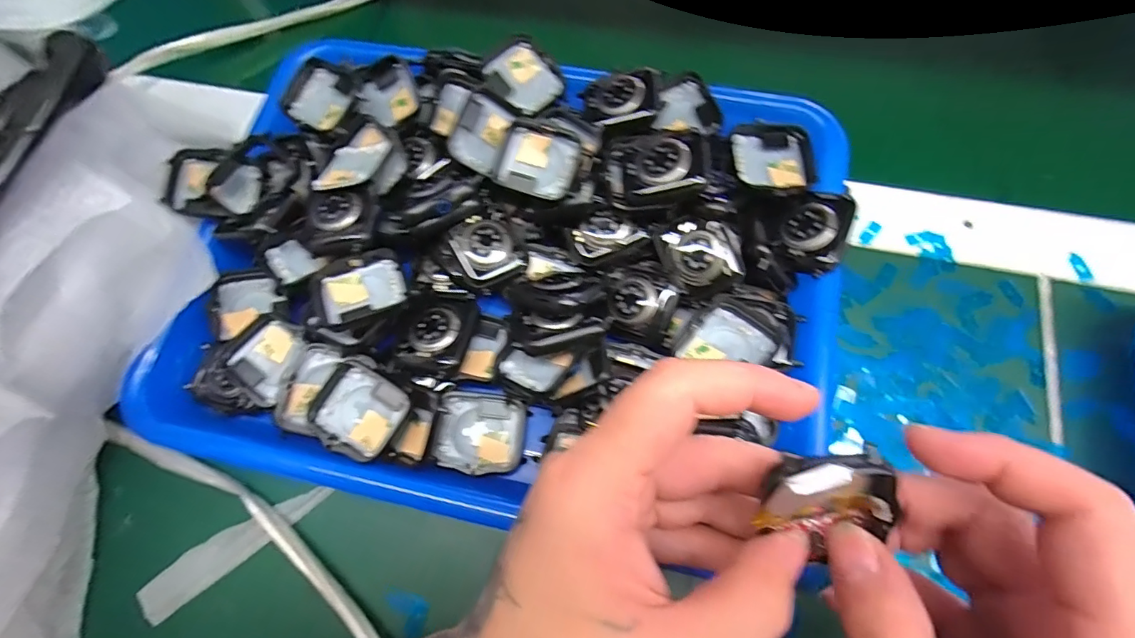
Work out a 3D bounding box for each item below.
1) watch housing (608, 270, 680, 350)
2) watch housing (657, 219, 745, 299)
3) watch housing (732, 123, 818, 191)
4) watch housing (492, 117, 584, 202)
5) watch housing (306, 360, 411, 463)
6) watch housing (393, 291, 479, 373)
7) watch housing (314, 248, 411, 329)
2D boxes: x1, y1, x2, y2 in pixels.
[{"bbox_3d":[0.036,-0.006,0.246,0.033,0.010,0.033,21,73,9],"label":"watch housing"},{"bbox_3d":[0.067,-0.032,0.246,0.034,0.005,0.040,-21,83,9],"label":"watch housing"},{"bbox_3d":[0.106,-0.084,0.254,0.043,0.010,0.034,-3,71,2],"label":"watch housing"},{"bbox_3d":[-0.015,-0.081,0.253,0.042,0.009,0.035,20,94,9],"label":"watch housing"},{"bbox_3d":[-0.098,0.044,0.235,0.042,0.009,0.038,24,74,10],"label":"watch housing"},{"bbox_3d":[-0.065,0.006,0.251,0.034,0.014,0.041,10,72,6],"label":"watch housing"},{"bbox_3d":[-0.101,-0.014,0.242,0.041,0.009,0.033,-25,72,-6],"label":"watch housing"}]

